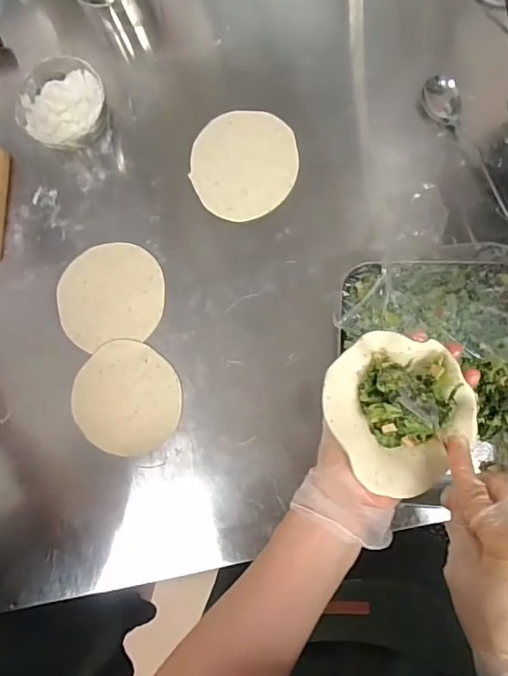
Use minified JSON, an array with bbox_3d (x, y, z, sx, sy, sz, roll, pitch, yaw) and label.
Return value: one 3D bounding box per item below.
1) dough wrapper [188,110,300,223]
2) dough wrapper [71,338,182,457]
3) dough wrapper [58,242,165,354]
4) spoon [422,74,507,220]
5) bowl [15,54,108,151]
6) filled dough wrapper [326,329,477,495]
[{"bbox_3d":[-0.012,-0.216,0.602,0.130,0.005,0.130,0,86,6],"label":"dough wrapper"},{"bbox_3d":[-0.149,0.072,0.579,0.127,0.006,0.123,0,84,0],"label":"dough wrapper"},{"bbox_3d":[-0.177,-0.053,0.601,0.132,0.009,0.124,-1,85,7],"label":"dough wrapper"},{"bbox_3d":[0.245,-0.217,0.566,0.038,0.024,0.181,-23,81,3],"label":"spoon"},{"bbox_3d":[-0.234,-0.288,0.603,0.106,0.043,0.100,-1,83,7],"label":"bowl"},{"bbox_3d":[0.113,0.057,0.372,0.102,0.042,0.121,-29,86,4],"label":"filled dough wrapper"}]

